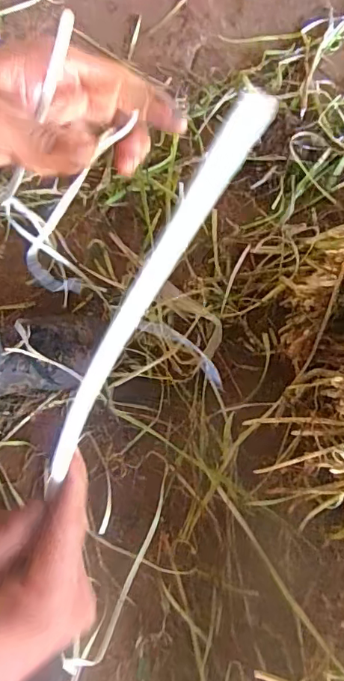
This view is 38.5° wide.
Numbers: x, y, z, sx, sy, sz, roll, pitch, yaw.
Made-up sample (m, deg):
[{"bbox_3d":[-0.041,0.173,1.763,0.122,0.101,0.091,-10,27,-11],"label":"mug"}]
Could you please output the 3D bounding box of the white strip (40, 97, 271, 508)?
[{"bbox_3d":[-0.013,-0.018,0.220,0.015,0.006,0.189,36,110,12],"label":"white strip"}]

